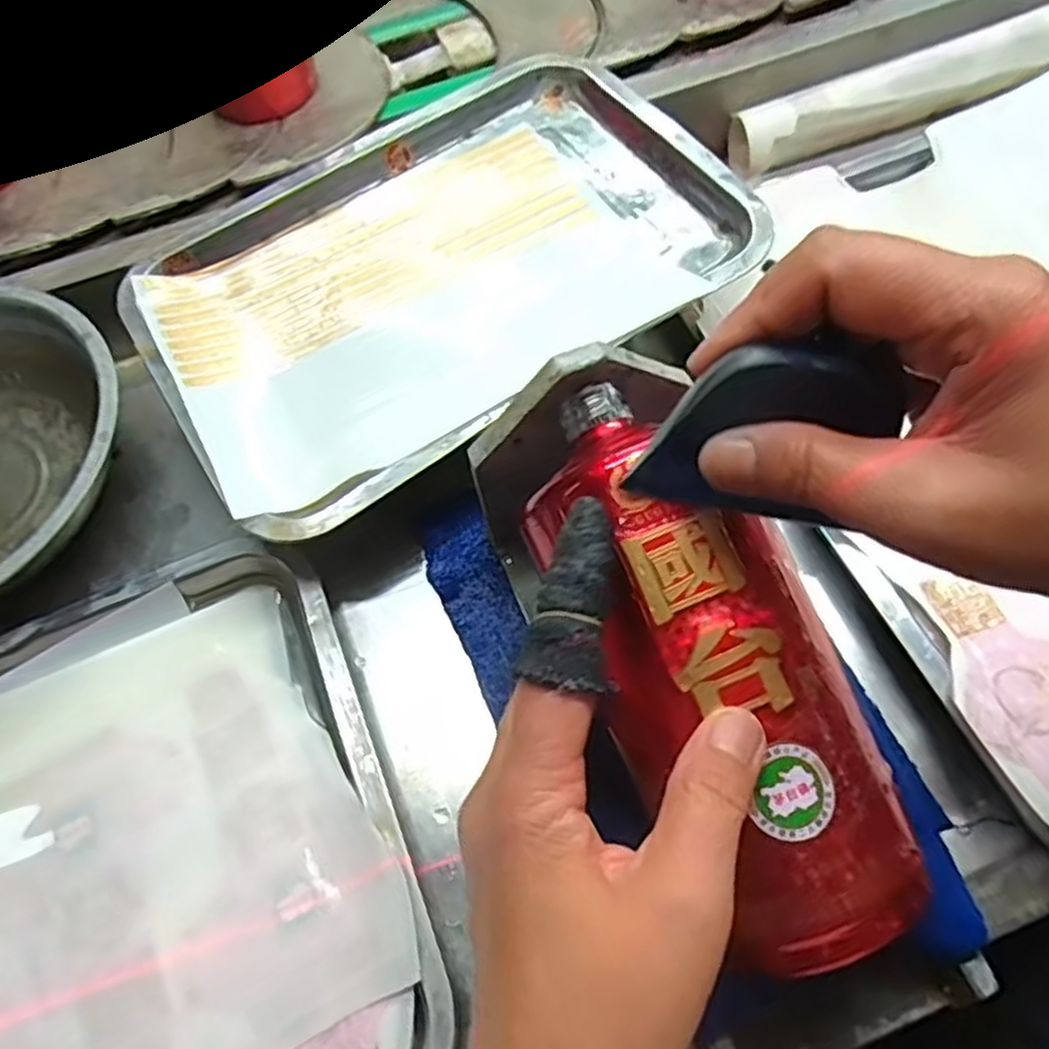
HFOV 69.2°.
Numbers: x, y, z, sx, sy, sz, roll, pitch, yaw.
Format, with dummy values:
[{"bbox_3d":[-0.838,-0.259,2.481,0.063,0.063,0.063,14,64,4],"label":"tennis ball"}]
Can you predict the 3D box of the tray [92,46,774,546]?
[{"bbox_3d":[-0.045,-0.137,0.400,0.297,0.022,0.205,-33,68,-11],"label":"tray"}]

